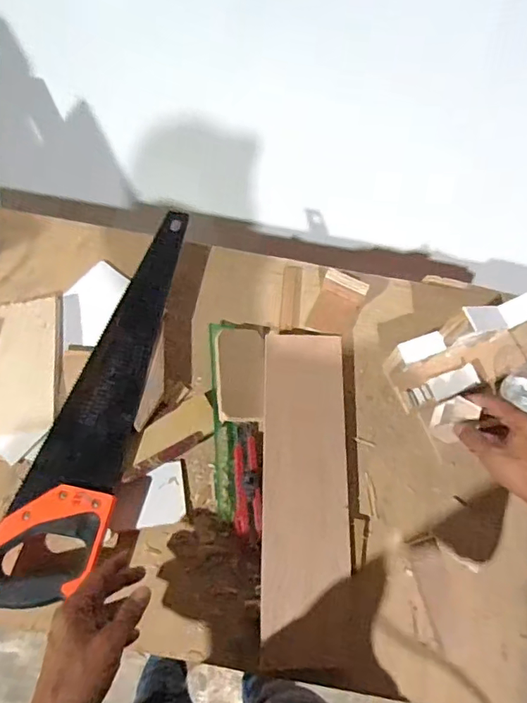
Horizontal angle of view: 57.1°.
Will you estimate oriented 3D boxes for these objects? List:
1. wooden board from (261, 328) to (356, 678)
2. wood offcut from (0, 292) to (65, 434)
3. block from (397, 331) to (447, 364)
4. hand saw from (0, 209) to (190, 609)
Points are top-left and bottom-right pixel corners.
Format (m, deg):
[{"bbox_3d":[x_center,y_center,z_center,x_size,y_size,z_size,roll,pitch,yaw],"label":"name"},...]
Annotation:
[{"bbox_3d":[0.053,0.167,0.579,0.106,0.025,0.389,4,75,-8],"label":"wooden board"},{"bbox_3d":[-0.309,0.015,0.620,0.100,0.029,0.176,-5,68,-4],"label":"wood offcut"},{"bbox_3d":[0.198,-0.005,0.604,0.055,0.011,0.026,-17,70,-9],"label":"block"},{"bbox_3d":[-0.185,0.048,0.590,0.112,0.039,0.512,16,68,4],"label":"hand saw"}]

